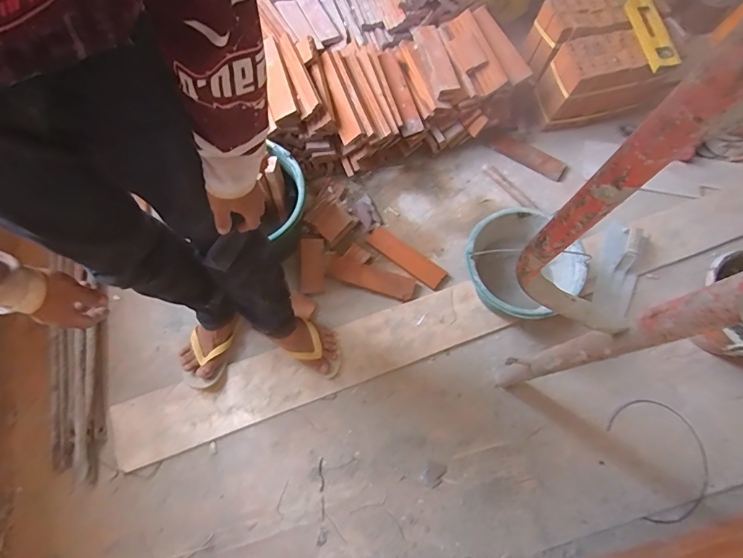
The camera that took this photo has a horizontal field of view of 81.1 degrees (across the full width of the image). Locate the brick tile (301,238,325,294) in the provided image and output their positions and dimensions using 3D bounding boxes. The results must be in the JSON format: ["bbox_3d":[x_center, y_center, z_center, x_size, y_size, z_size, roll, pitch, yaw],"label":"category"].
[{"bbox_3d":[-0.157,-0.036,1.161,0.060,0.010,0.151,-2,80,-9],"label":"brick tile"}]

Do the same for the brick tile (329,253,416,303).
[{"bbox_3d":[-0.003,0.000,1.155,0.230,0.030,0.068,18,70,6],"label":"brick tile"}]

